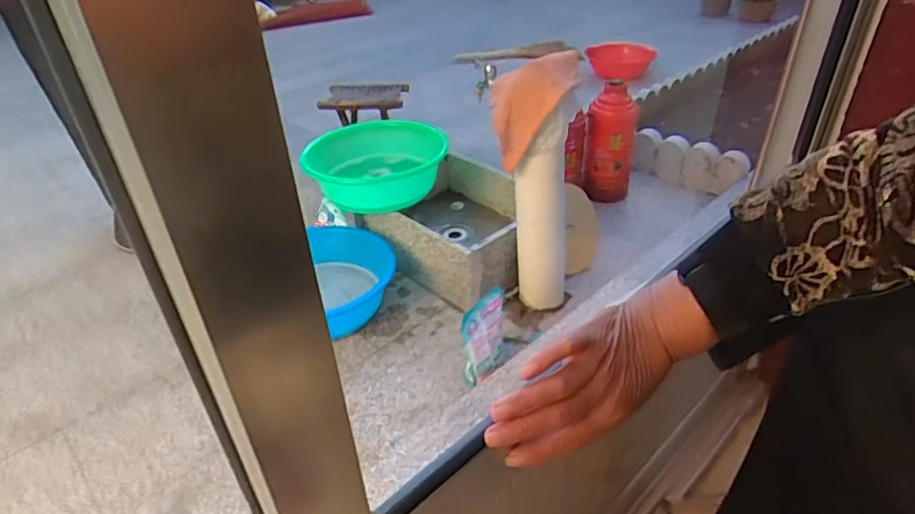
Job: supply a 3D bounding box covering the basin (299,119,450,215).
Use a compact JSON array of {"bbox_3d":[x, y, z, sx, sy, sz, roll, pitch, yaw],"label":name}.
[{"bbox_3d":[-0.221,-0.244,1.547,0.372,0.135,0.372,-1,35,1],"label":"basin"}]

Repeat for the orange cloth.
[{"bbox_3d":[0.124,-0.305,1.147,0.137,0.262,0.064,37,42,4],"label":"orange cloth"}]

